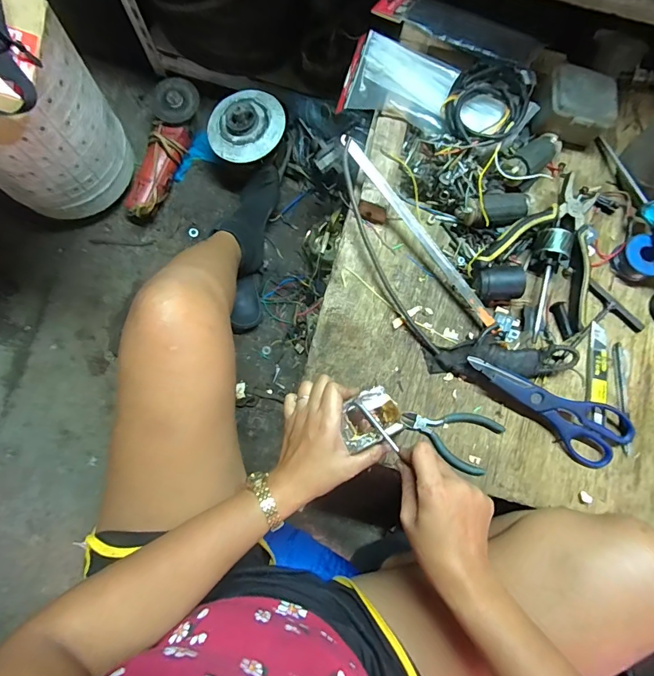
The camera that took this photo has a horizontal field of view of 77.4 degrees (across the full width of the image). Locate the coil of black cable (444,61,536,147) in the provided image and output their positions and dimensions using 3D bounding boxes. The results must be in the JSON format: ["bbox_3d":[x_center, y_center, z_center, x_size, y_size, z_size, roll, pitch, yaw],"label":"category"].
[{"bbox_3d":[0.198,-0.288,0.507,0.093,0.026,0.123,22,80,3],"label":"coil of black cable"}]

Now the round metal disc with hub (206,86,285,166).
[{"bbox_3d":[-0.161,-0.417,0.787,0.147,0.040,0.151,0,80,-1],"label":"round metal disc with hub"}]

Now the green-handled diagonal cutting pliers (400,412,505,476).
[{"bbox_3d":[0.145,0.113,0.488,0.114,0.014,0.068,24,80,3],"label":"green-handled diagonal cutting pliers"}]

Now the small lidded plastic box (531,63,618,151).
[{"bbox_3d":[0.329,-0.308,0.541,0.098,0.058,0.076,11,80,1],"label":"small lidded plastic box"}]

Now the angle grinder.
[{"bbox_3d":[-0.350,-0.386,0.852,0.089,0.086,0.293,20,80,2],"label":"angle grinder"}]

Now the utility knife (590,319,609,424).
[{"bbox_3d":[0.333,0.043,0.503,0.021,0.010,0.121,12,80,1],"label":"utility knife"}]

